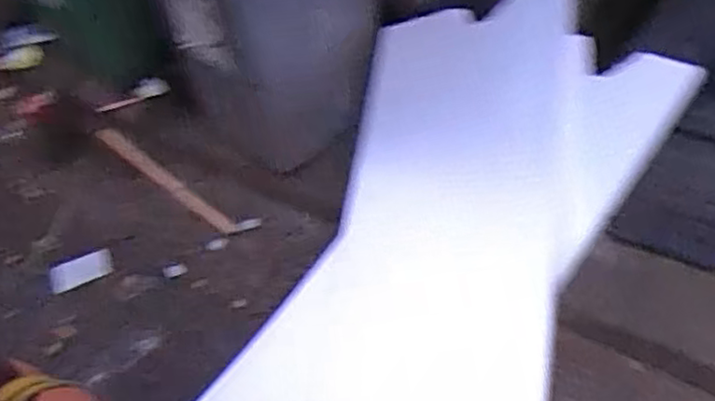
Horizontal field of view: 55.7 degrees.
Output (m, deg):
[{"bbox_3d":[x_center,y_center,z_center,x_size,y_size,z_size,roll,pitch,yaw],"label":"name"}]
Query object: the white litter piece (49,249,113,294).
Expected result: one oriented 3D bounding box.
[{"bbox_3d":[-0.695,0.179,1.705,0.153,0.012,0.076,-22,68,-18],"label":"white litter piece"}]

